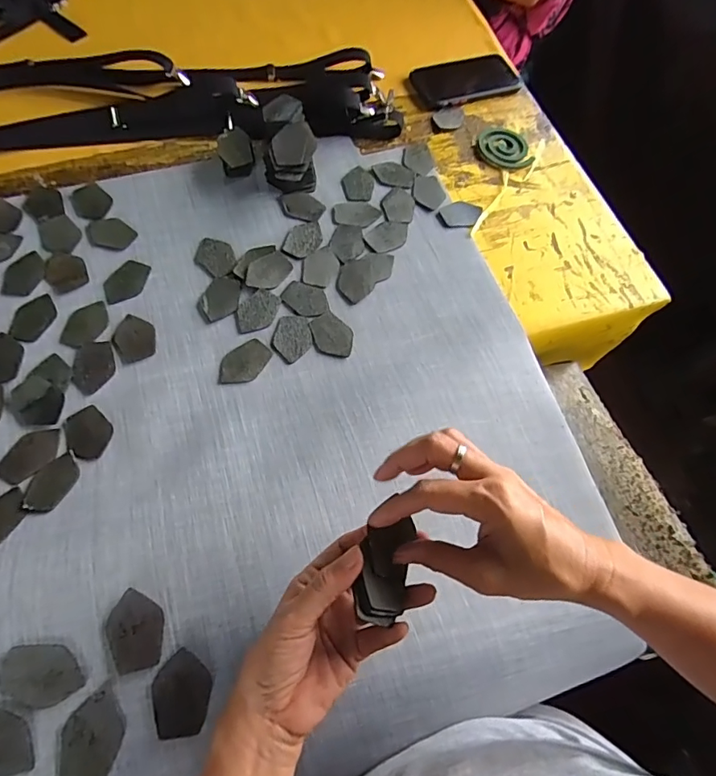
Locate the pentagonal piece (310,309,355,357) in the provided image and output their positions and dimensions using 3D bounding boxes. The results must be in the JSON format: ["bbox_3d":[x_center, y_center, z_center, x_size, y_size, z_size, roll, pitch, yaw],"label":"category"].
[{"bbox_3d":[-0.026,-0.055,0.493,0.039,0.004,0.052,-14,66,-9],"label":"pentagonal piece"}]

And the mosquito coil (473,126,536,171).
[{"bbox_3d":[0.190,-0.320,0.638,0.069,0.005,0.081,-20,67,-12],"label":"mosquito coil"}]

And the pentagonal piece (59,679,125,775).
[{"bbox_3d":[-0.178,0.234,0.322,0.040,0.004,0.057,-10,71,-7],"label":"pentagonal piece"}]

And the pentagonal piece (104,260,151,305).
[{"bbox_3d":[-0.246,-0.112,0.512,0.039,0.004,0.055,22,65,8],"label":"pentagonal piece"}]

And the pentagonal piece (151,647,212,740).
[{"bbox_3d":[-0.122,0.211,0.334,0.037,0.004,0.051,-9,73,-18],"label":"pentagonal piece"}]

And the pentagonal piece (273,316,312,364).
[{"bbox_3d":[-0.067,-0.051,0.494,0.037,0.004,0.051,9,64,1],"label":"pentagonal piece"}]

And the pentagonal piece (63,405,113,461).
[{"bbox_3d":[-0.243,0.041,0.434,0.052,0.006,0.038,41,69,16],"label":"pentagonal piece"}]

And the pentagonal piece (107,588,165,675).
[{"bbox_3d":[-0.158,0.172,0.342,0.036,0.004,0.051,-12,76,-13],"label":"pentagonal piece"}]

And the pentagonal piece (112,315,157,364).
[{"bbox_3d":[-0.225,-0.051,0.482,0.039,0.004,0.054,-23,67,-13],"label":"pentagonal piece"}]

